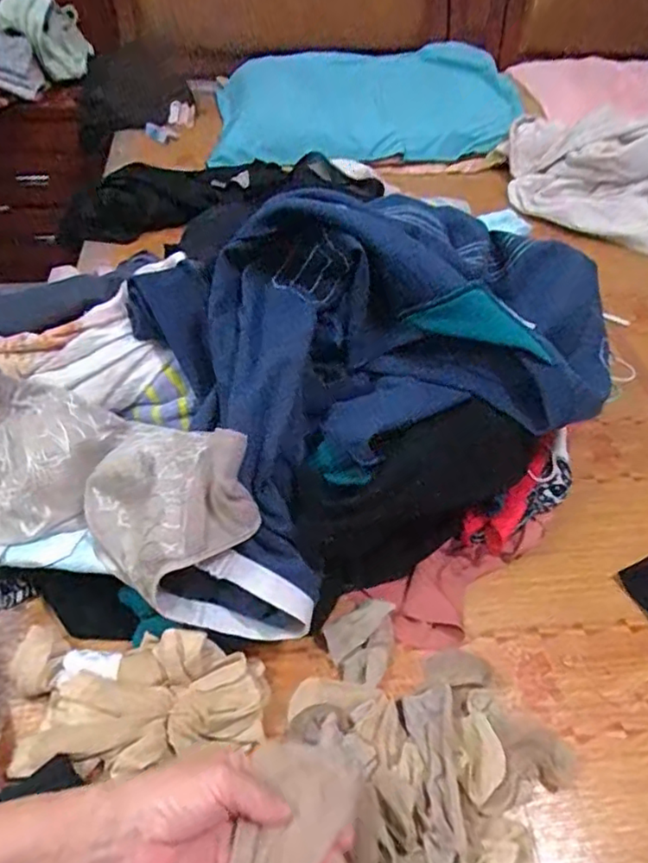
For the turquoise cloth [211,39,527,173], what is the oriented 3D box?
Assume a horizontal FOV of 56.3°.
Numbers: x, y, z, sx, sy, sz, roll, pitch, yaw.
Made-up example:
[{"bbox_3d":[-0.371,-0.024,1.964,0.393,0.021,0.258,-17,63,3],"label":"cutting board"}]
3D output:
[{"bbox_3d":[0.096,-0.764,1.389,0.685,0.155,0.355,0,48,-2],"label":"turquoise cloth"}]

